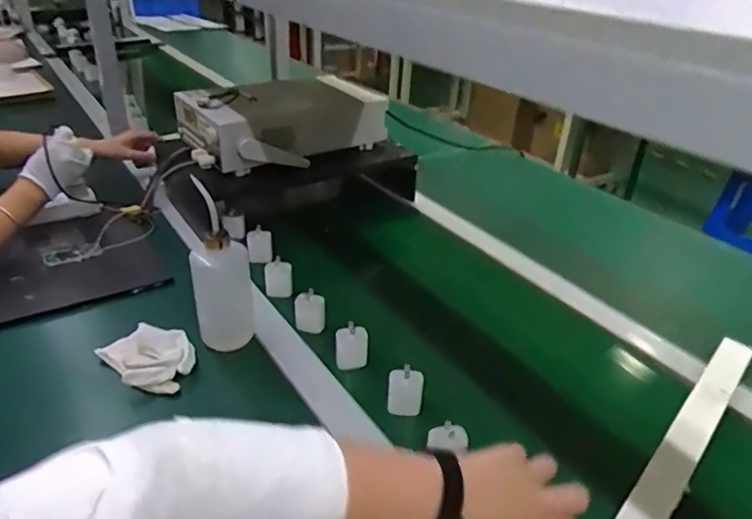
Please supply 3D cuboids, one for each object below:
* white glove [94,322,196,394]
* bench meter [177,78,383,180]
[{"bbox_3d":[-0.293,0.132,0.739,0.131,0.041,0.093,28,39,36],"label":"white glove"},{"bbox_3d":[-0.181,-0.277,1.109,0.370,0.111,0.223,-18,36,-31],"label":"bench meter"}]

